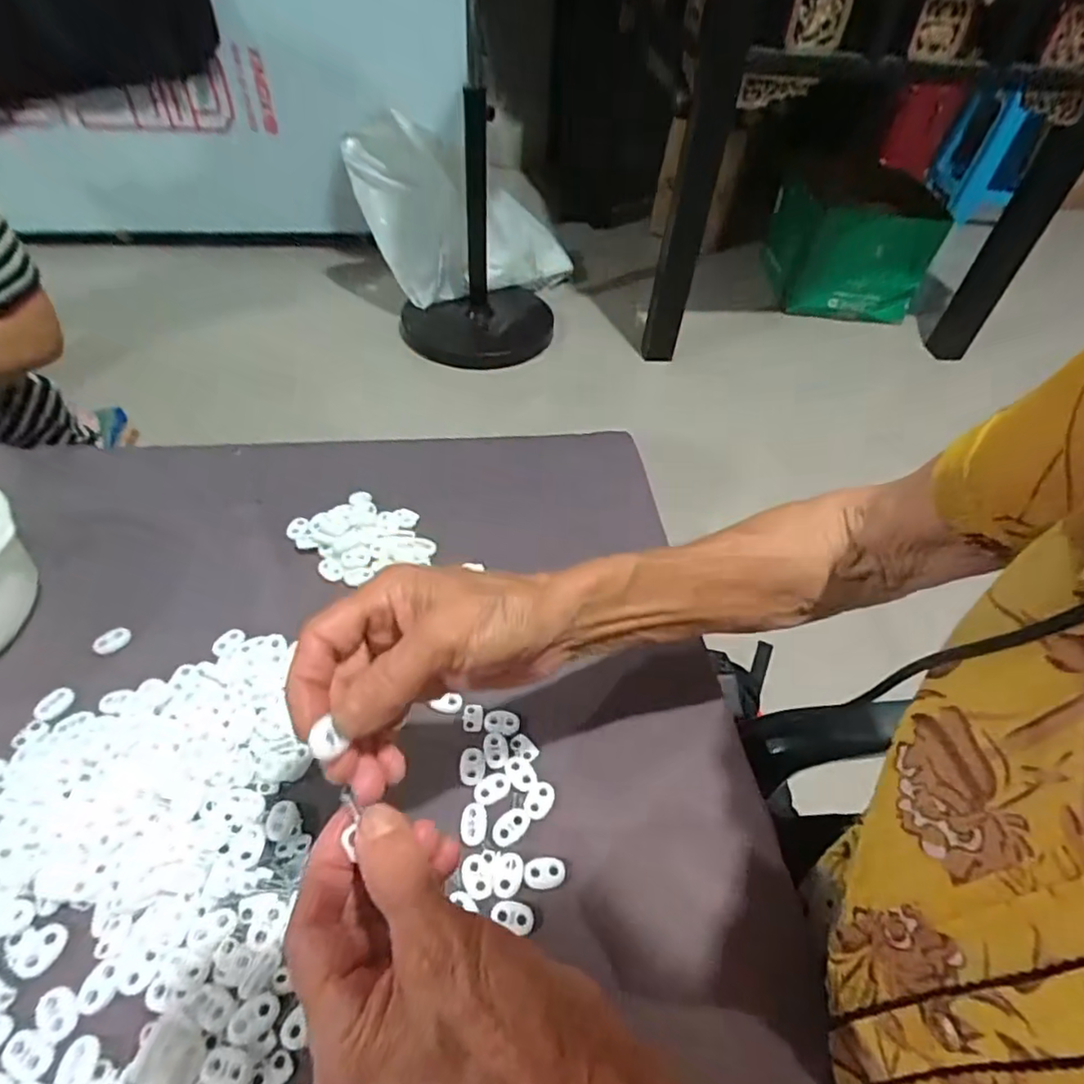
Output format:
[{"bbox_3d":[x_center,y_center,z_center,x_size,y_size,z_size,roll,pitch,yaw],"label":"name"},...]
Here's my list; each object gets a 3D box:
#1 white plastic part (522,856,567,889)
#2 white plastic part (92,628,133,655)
[{"bbox_3d":[0.001,0.182,0.335,0.023,0.004,0.015,2,48,-5],"label":"white plastic part"},{"bbox_3d":[-0.295,0.068,0.418,0.015,0.006,0.023,34,53,23],"label":"white plastic part"}]

